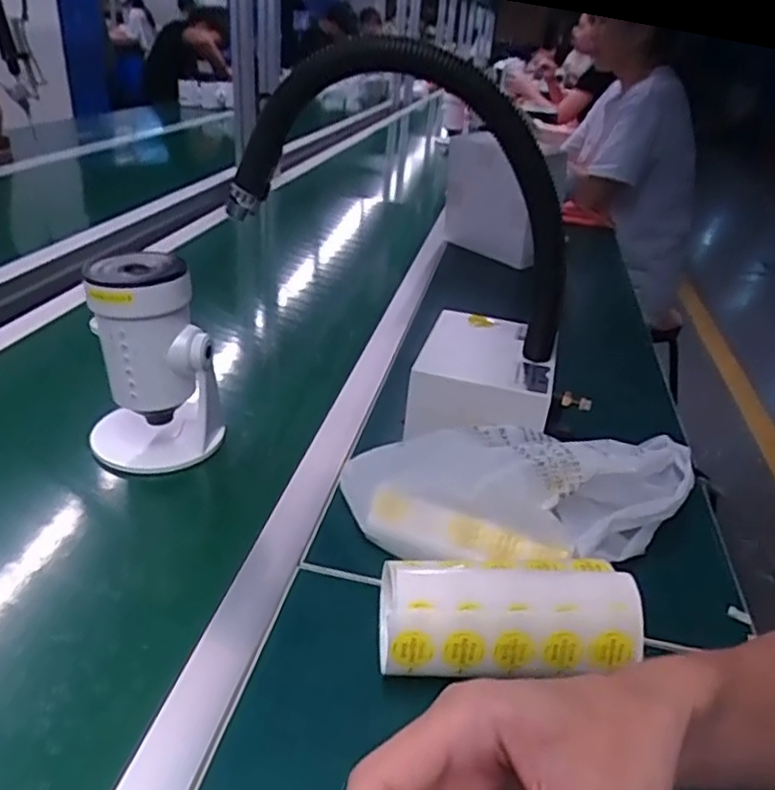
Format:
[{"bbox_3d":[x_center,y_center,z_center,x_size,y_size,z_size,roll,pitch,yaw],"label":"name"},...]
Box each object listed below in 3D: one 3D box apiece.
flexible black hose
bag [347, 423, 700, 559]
[{"bbox_3d":[0.010,-0.170,0.587,0.307,0.247,0.066,13,33,12],"label":"flexible black hose"},{"bbox_3d":[0.109,0.073,0.559,0.284,0.083,0.129,8,33,5],"label":"bag"}]

